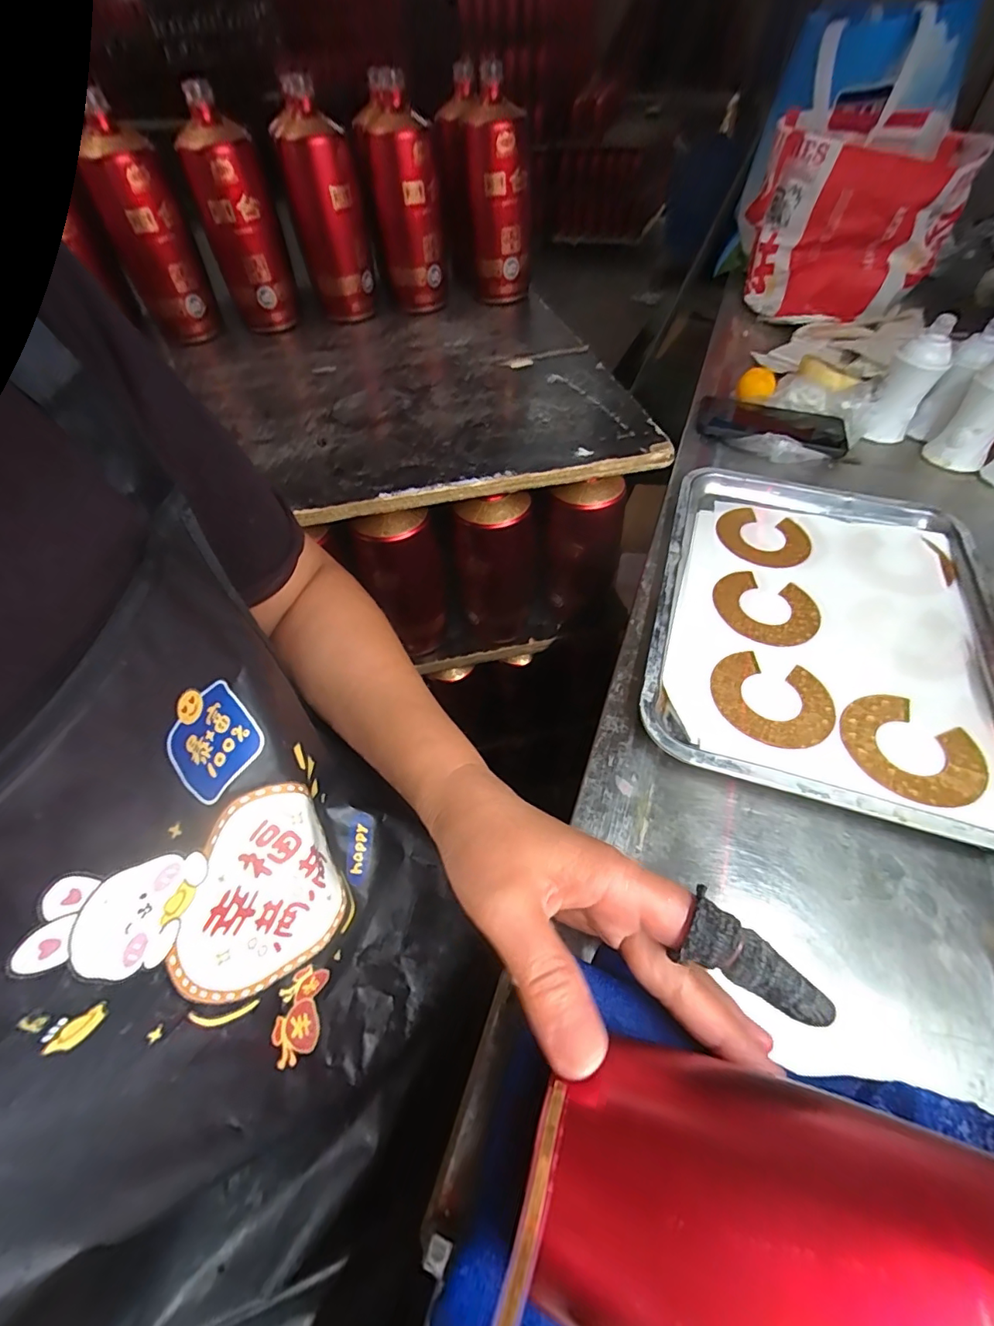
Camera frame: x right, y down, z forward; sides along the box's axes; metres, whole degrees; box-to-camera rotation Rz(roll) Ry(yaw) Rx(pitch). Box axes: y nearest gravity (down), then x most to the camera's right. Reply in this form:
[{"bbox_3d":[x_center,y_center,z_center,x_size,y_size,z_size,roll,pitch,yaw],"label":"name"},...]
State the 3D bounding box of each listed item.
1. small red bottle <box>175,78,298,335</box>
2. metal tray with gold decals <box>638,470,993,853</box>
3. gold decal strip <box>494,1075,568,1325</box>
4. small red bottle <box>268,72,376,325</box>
[{"bbox_3d":[-0.303,-0.521,0.599,0.079,0.205,0.087,-20,52,-12],"label":"small red bottle"},{"bbox_3d":[0.263,-0.038,0.400,0.256,0.022,0.337,13,54,13],"label":"metal tray with gold decals"},{"bbox_3d":[0.008,0.162,0.143,0.008,0.004,0.071,3,44,26],"label":"gold decal strip"},{"bbox_3d":[-0.209,-0.545,0.618,0.087,0.194,0.088,-10,50,-4],"label":"small red bottle"}]

